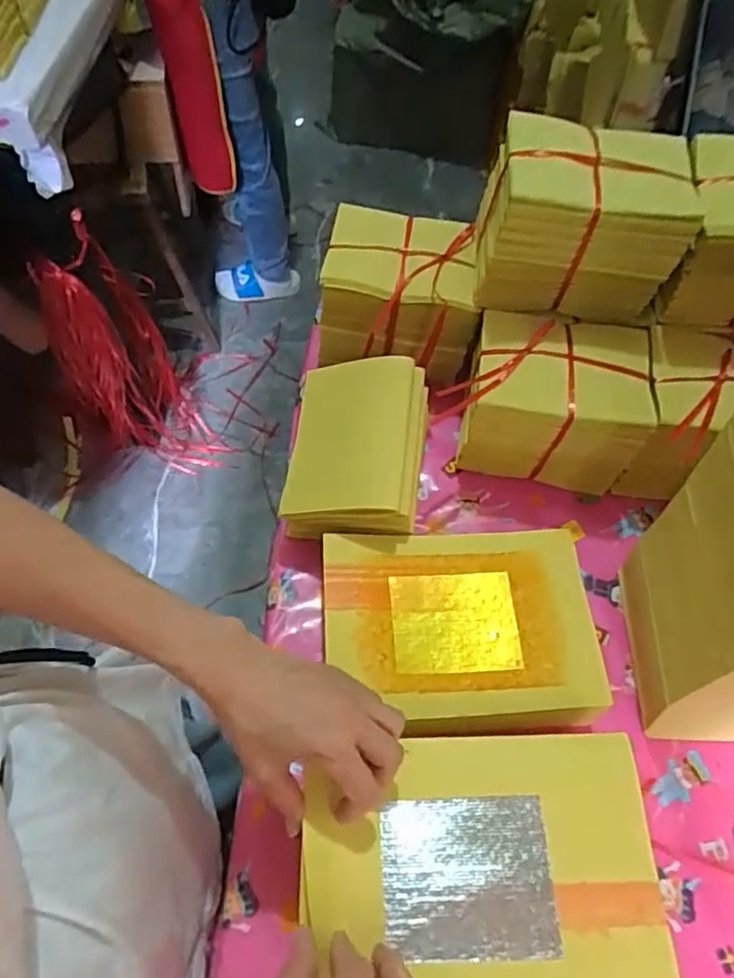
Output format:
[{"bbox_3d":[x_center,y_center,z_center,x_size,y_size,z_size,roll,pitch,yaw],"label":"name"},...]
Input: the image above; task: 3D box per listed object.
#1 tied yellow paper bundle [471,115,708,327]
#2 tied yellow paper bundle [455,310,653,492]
[{"bbox_3d":[0.198,-0.248,0.603,0.169,0.132,0.109,5,60,0],"label":"tied yellow paper bundle"},{"bbox_3d":[0.182,-0.088,0.646,0.165,0.127,0.119,9,60,2],"label":"tied yellow paper bundle"}]

